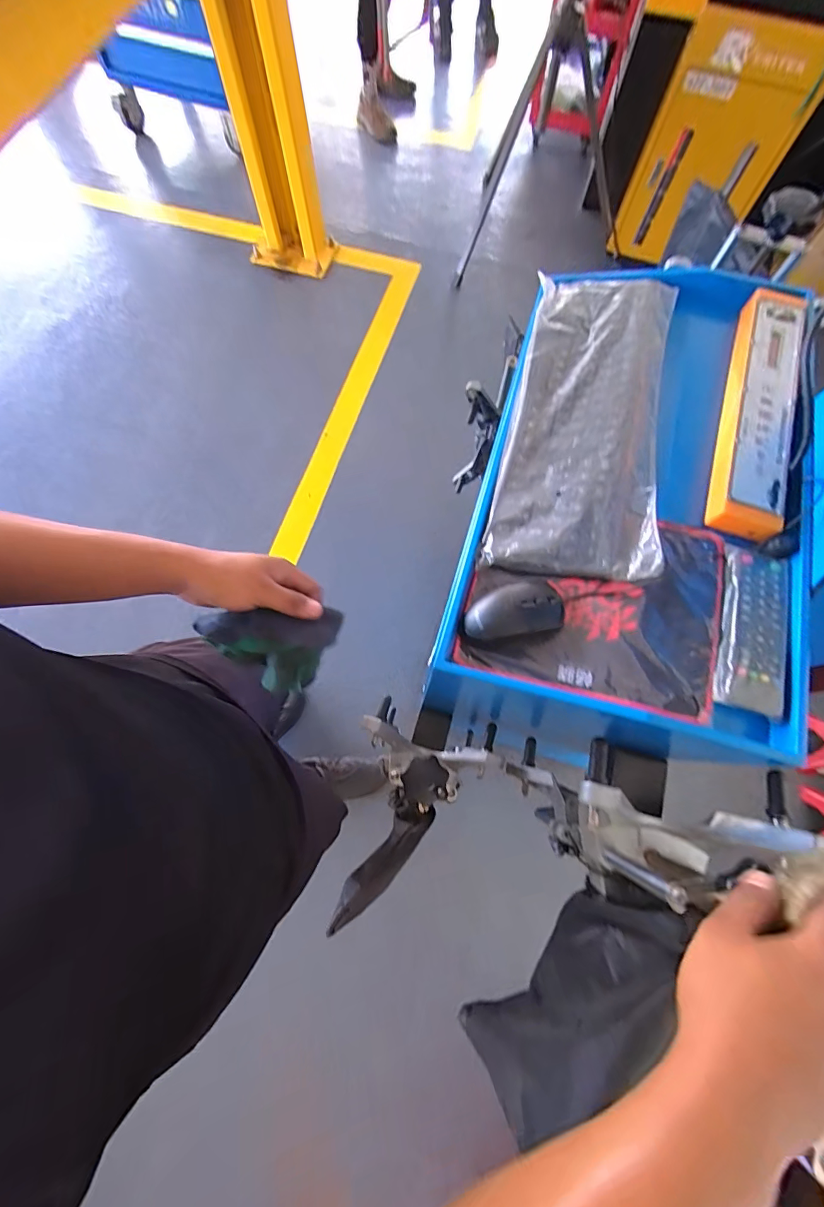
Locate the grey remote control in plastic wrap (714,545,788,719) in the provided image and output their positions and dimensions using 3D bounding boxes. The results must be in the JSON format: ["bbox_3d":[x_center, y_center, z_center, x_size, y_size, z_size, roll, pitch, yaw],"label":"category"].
[{"bbox_3d":[0.340,0.025,0.434,0.058,0.016,0.168,16,73,5],"label":"grey remote control in plastic wrap"}]

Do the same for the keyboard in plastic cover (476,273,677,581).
[{"bbox_3d":[0.214,-0.235,0.542,0.176,0.039,0.429,13,72,3],"label":"keyboard in plastic cover"}]

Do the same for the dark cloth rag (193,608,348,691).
[{"bbox_3d":[-0.139,0.049,0.447,0.134,0.073,0.072,-4,72,-2],"label":"dark cloth rag"}]

